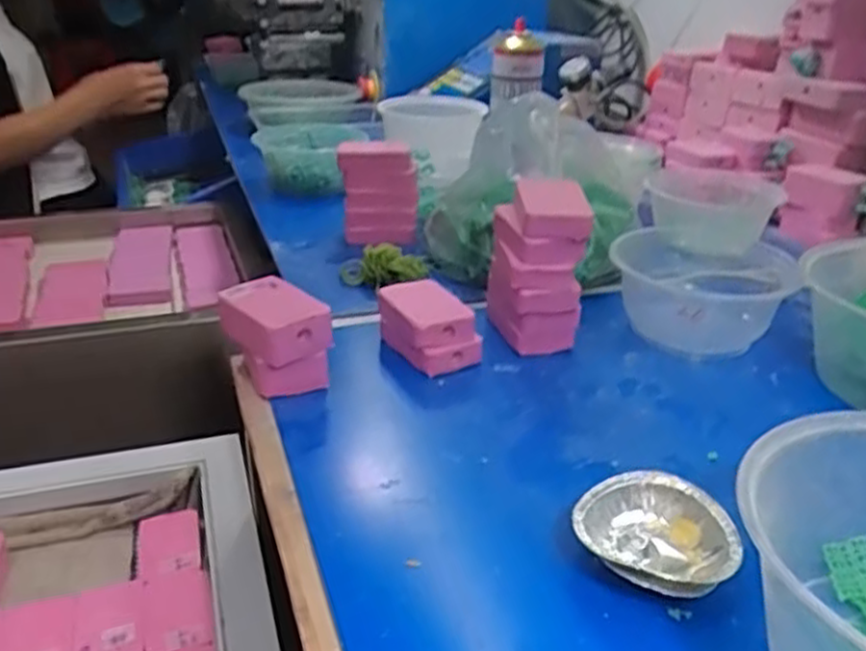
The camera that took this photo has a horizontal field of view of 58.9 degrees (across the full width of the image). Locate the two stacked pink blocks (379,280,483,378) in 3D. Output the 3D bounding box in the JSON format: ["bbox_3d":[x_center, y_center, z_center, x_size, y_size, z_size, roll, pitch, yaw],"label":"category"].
[{"bbox_3d":[-0.006,0.001,0.544,0.053,0.044,0.074,-14,30,-28],"label":"two stacked pink blocks"}]

